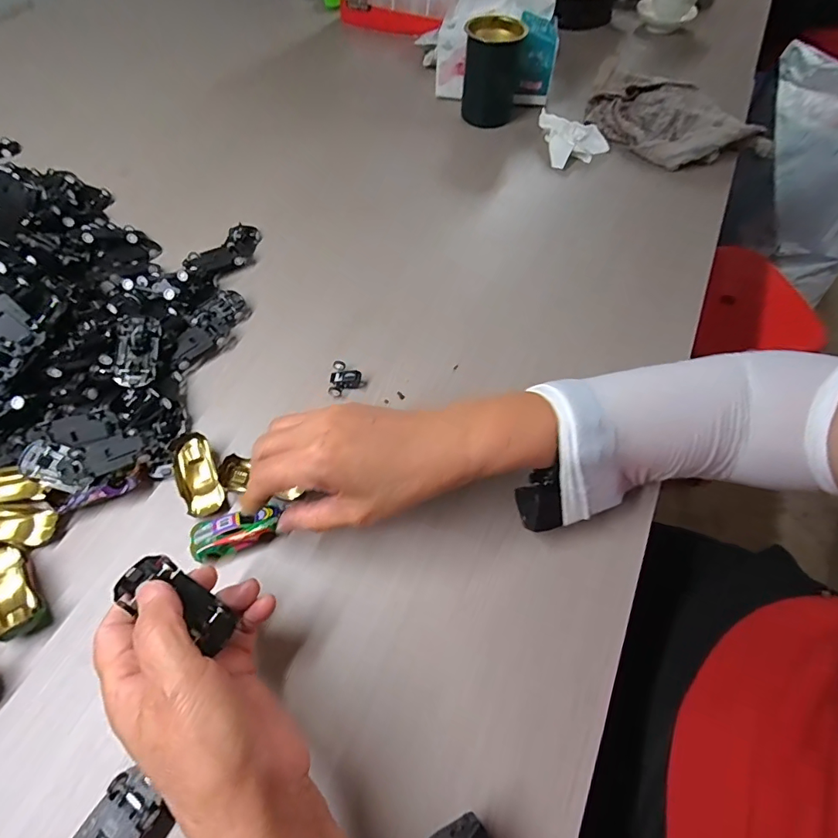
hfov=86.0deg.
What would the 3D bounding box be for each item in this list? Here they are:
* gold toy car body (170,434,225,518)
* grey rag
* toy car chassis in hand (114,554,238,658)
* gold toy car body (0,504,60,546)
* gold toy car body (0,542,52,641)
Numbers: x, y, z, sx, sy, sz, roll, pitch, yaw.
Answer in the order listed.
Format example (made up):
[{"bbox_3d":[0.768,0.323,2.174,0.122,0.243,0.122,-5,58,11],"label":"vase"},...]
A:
[{"bbox_3d":[-0.169,0.043,0.344,0.029,0.022,0.062,-23,63,-14],"label":"gold toy car body"},{"bbox_3d":[0.334,-0.385,0.582,0.245,0.046,0.126,28,63,14],"label":"grey rag"},{"bbox_3d":[-0.132,0.100,0.247,0.063,0.008,0.028,35,64,-2],"label":"toy car chassis in hand"},{"bbox_3d":[-0.296,0.077,0.324,0.063,0.013,0.028,1,59,-15],"label":"gold toy car body"},{"bbox_3d":[-0.274,0.115,0.300,0.030,0.024,0.063,-36,67,-20],"label":"gold toy car body"}]

